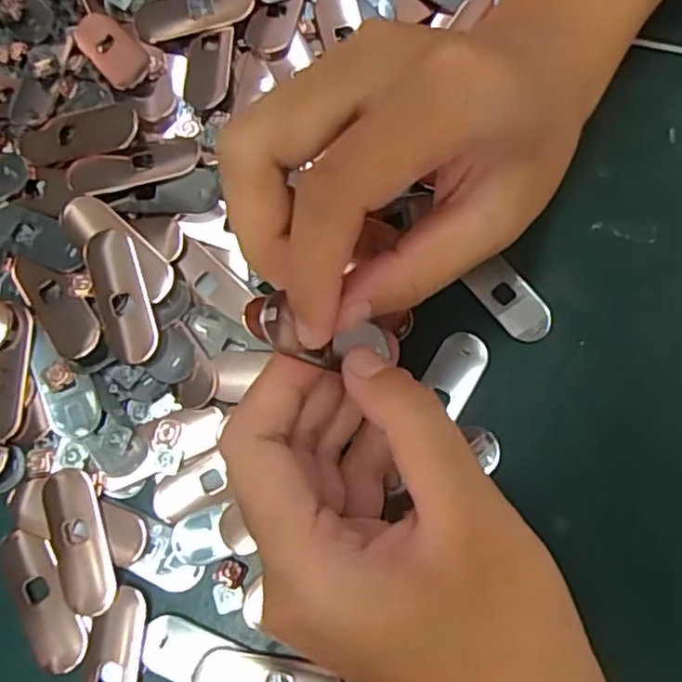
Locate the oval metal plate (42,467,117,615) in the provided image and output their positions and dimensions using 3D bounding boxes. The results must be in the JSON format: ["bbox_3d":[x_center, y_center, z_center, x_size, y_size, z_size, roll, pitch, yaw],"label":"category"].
[{"bbox_3d":[-0.092,0.070,0.234,0.019,0.004,0.049,-19,78,-4],"label":"oval metal plate"}]

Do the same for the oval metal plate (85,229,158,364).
[{"bbox_3d":[-0.081,-0.017,0.244,0.019,0.005,0.049,-18,78,-4],"label":"oval metal plate"}]

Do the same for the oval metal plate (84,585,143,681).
[{"bbox_3d":[-0.078,0.110,0.224,0.018,0.007,0.048,1,77,1],"label":"oval metal plate"}]

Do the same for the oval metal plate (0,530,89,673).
[{"bbox_3d":[-0.104,0.090,0.231,0.019,0.004,0.049,-28,79,-6],"label":"oval metal plate"}]

